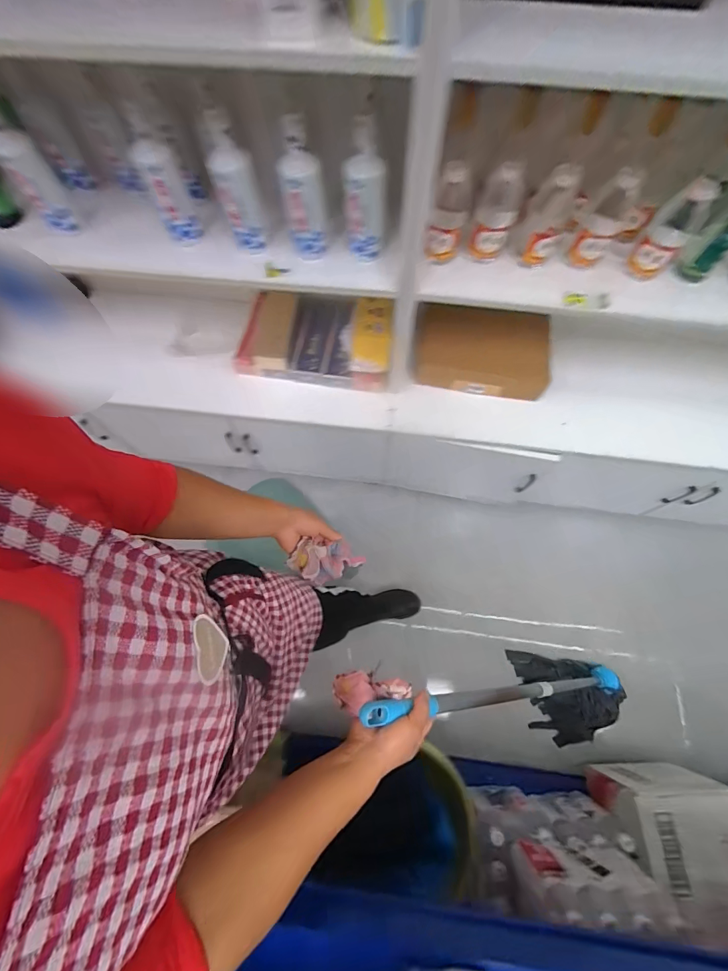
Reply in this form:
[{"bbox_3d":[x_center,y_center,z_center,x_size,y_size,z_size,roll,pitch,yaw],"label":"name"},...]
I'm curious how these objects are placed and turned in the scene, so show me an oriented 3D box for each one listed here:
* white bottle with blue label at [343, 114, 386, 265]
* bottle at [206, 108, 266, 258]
[{"bbox_3d":[0.000,-0.565,0.725,0.079,0.224,0.077,0,67,-1],"label":"white bottle with blue label"},{"bbox_3d":[-0.258,-0.603,0.756,0.082,0.234,0.097,-14,68,-7],"label":"bottle"}]

